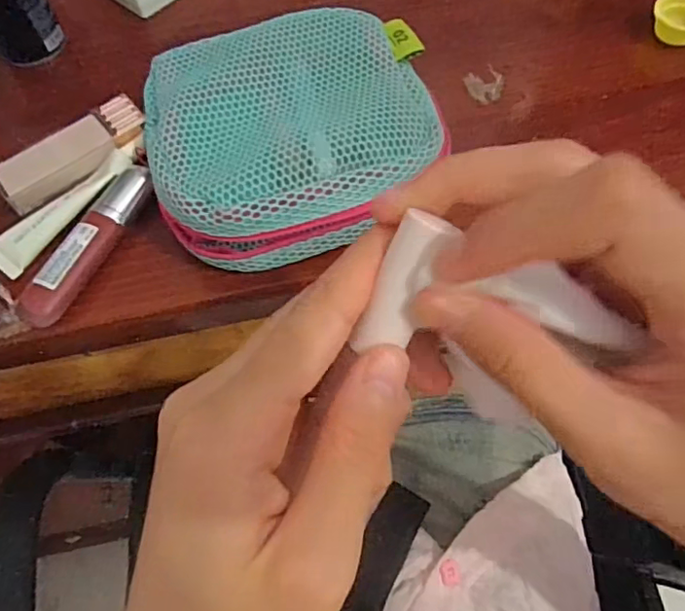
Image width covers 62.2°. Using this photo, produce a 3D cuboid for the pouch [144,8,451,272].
[{"bbox_3d":[-0.026,-0.095,0.308,0.149,0.047,0.148,-10,62,-3],"label":"pouch"}]

